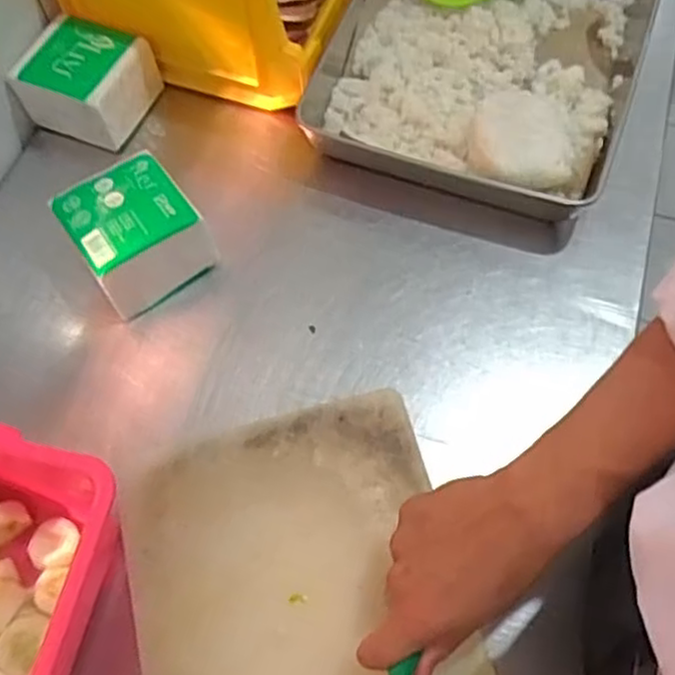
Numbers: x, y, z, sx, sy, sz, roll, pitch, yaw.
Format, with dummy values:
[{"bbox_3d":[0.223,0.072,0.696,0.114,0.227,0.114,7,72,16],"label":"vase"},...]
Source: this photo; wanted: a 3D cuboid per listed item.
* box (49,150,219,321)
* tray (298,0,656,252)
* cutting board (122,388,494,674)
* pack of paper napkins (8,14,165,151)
[{"bbox_3d":[-0.171,-0.090,0.618,0.098,0.075,0.100,-33,67,-15],"label":"box"},{"bbox_3d":[0.148,-0.293,0.712,0.285,0.075,0.365,20,65,11],"label":"tray"},{"bbox_3d":[-0.016,0.220,0.486,0.224,0.020,0.337,-14,63,-6],"label":"cutting board"},{"bbox_3d":[-0.242,-0.250,0.703,0.106,0.077,0.097,18,65,10],"label":"pack of paper napkins"}]

